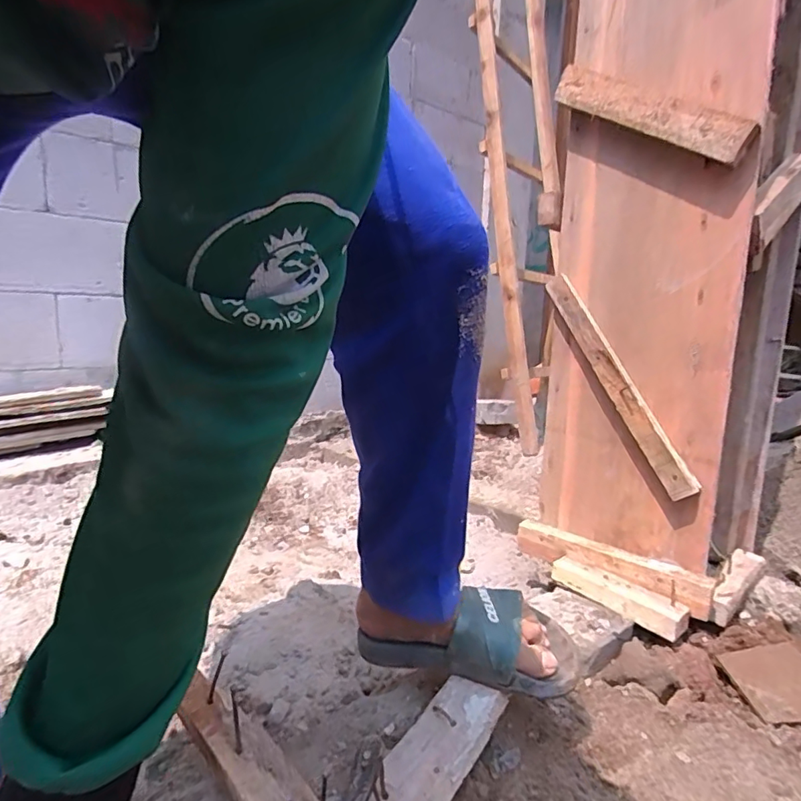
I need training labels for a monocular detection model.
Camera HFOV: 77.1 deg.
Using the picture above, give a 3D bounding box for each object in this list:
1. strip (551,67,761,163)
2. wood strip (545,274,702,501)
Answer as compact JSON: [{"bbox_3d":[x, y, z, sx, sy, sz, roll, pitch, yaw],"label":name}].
[{"bbox_3d":[0.374,-0.448,0.777,0.020,0.055,0.328,-4,41,-40],"label":"strip"},{"bbox_3d":[0.365,-0.035,0.861,0.026,0.424,0.046,-5,-26,-44],"label":"wood strip"}]

